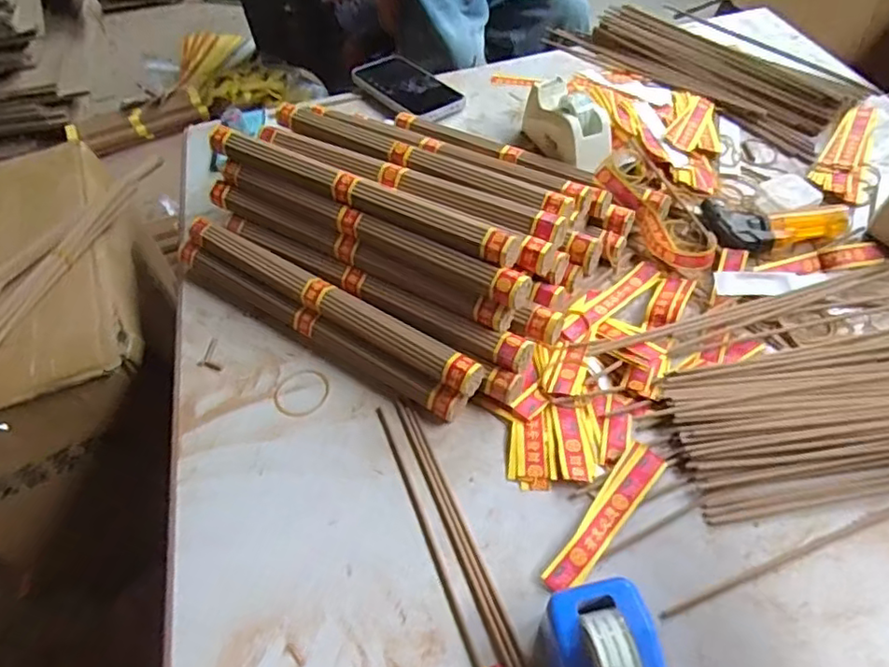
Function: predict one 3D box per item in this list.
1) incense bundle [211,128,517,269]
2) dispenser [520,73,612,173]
[{"bbox_3d":[-0.077,-0.123,0.523,0.311,0.031,0.041,25,58,23],"label":"incense bundle"},{"bbox_3d":[0.129,-0.221,0.655,0.053,0.055,0.122,-24,53,-13],"label":"dispenser"}]

